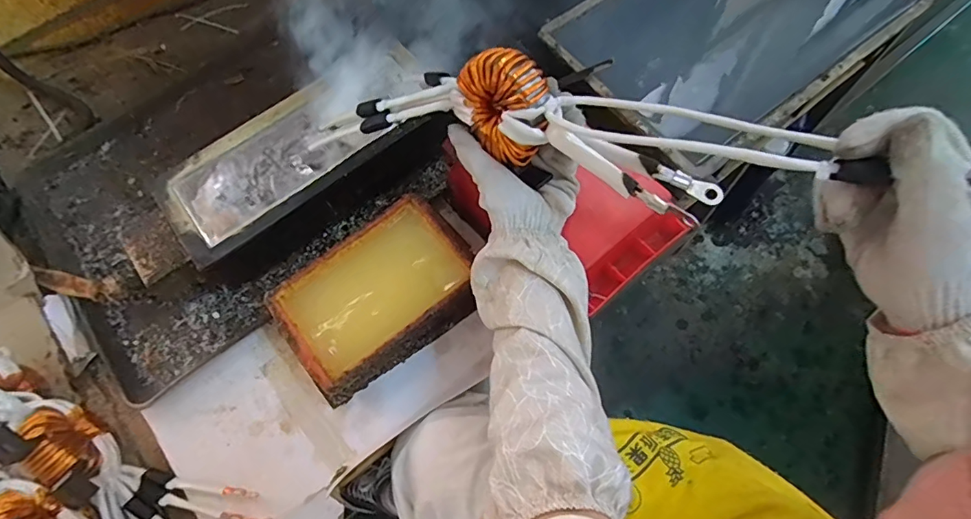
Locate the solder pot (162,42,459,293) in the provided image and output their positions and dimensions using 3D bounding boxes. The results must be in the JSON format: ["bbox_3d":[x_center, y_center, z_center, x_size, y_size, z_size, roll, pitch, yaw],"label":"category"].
[{"bbox_3d":[-0.206,-0.119,0.599,0.334,0.087,0.141,-37,69,-12],"label":"solder pot"}]

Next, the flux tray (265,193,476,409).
[{"bbox_3d":[-0.114,0.039,0.540,0.204,0.063,0.136,-37,69,-12],"label":"flux tray"}]

